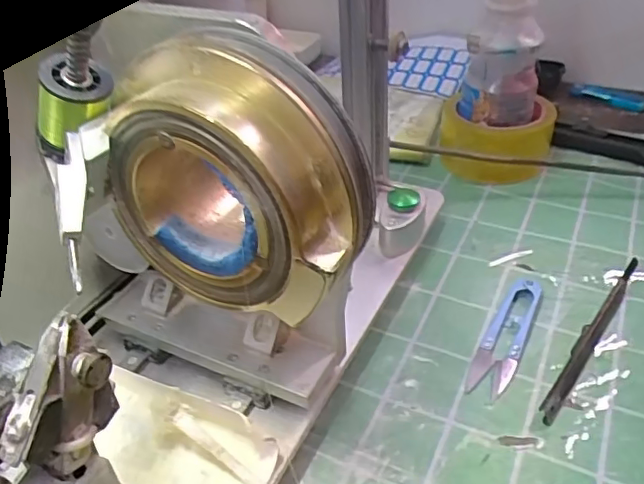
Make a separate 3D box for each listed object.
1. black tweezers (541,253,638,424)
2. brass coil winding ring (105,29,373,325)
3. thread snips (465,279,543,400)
[{"bbox_3d":[0.169,0.053,0.356,0.010,0.013,0.158,23,45,32],"label":"black tweezers"},{"bbox_3d":[-0.037,-0.024,0.232,0.106,0.099,0.051,15,40,22],"label":"brass coil winding ring"},{"bbox_3d":[0.116,0.057,0.359,0.024,0.008,0.099,16,42,26],"label":"thread snips"}]

